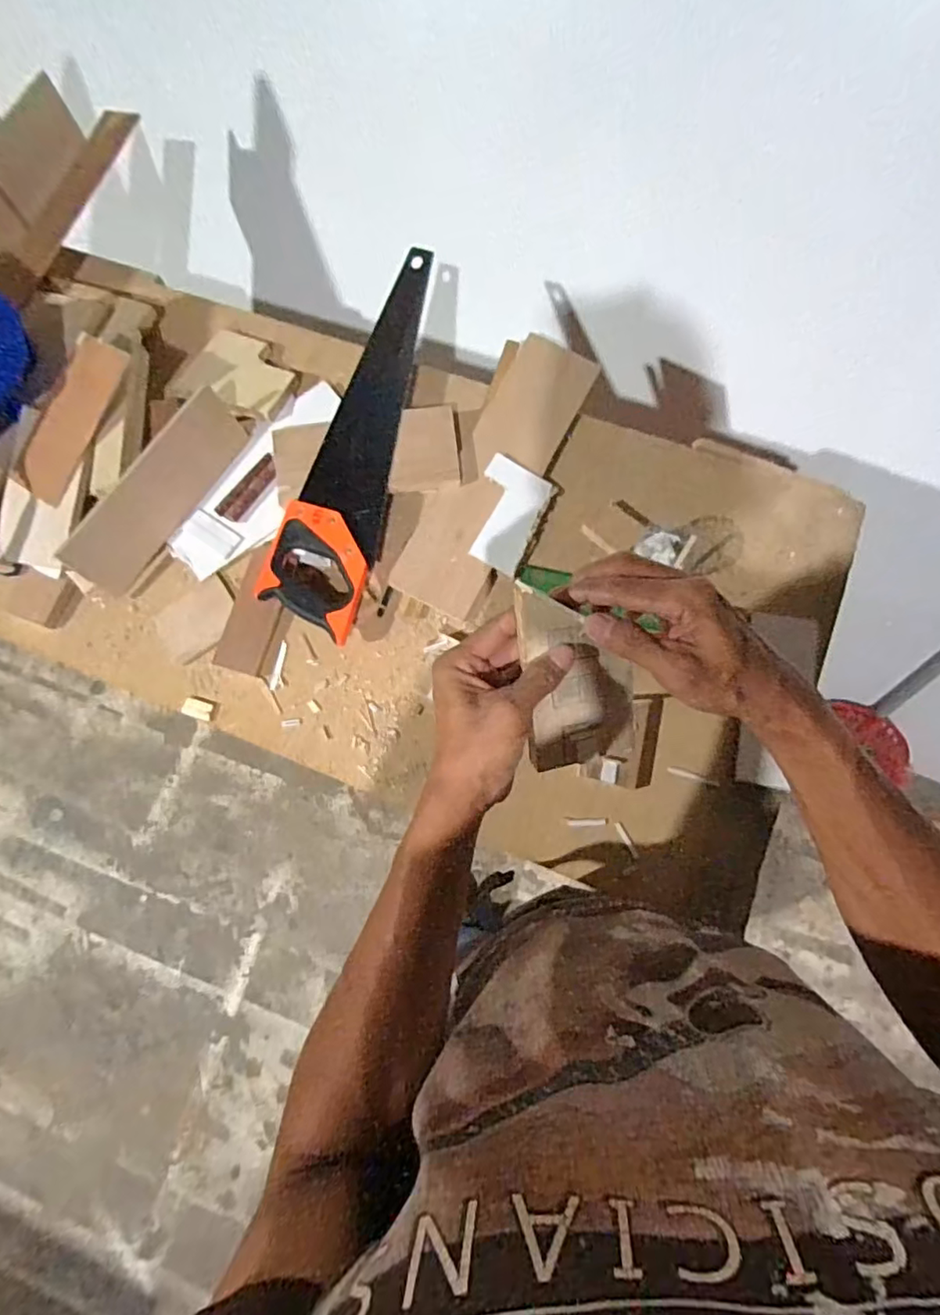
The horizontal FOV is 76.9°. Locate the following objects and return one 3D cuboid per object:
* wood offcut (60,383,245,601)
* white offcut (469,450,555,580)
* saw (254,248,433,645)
[{"bbox_3d":[-0.363,-0.195,0.700,0.011,0.087,0.257,27,78,29],"label":"wood offcut"},{"bbox_3d":[0.044,-0.174,0.724,0.079,0.017,0.135,22,79,6],"label":"white offcut"},{"bbox_3d":[-0.128,-0.287,0.729,0.116,0.048,0.535,14,78,5],"label":"saw"}]

